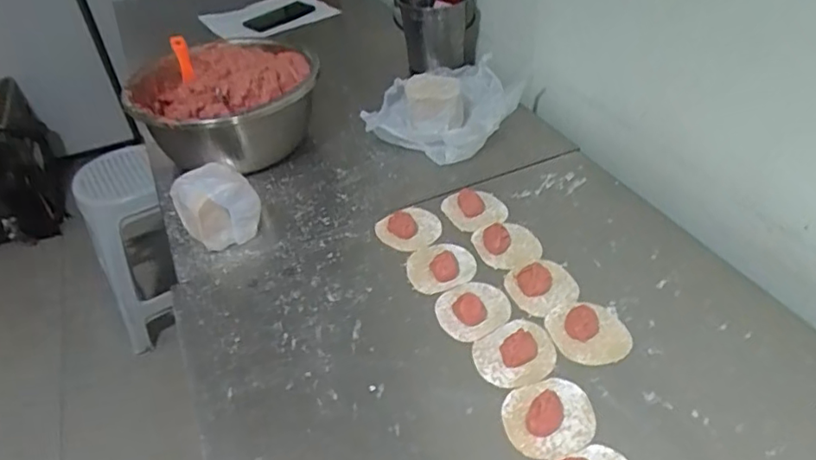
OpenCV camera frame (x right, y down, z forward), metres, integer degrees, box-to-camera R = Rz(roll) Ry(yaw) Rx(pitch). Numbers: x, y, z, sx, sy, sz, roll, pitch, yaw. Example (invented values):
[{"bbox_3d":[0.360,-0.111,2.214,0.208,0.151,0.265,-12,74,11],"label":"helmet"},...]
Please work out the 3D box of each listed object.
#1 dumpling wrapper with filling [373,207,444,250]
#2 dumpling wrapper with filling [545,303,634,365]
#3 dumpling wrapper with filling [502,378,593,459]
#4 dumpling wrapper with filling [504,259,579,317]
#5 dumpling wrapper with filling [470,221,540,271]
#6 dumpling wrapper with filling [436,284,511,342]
[{"bbox_3d":[0.002,-0.002,0.780,0.082,0.011,0.074,-15,42,-10],"label":"dumpling wrapper with filling"},{"bbox_3d":[0.192,0.103,0.634,0.073,0.015,0.080,-20,43,-15],"label":"dumpling wrapper with filling"},{"bbox_3d":[0.132,0.168,0.557,0.084,0.024,0.076,-12,42,-7],"label":"dumpling wrapper with filling"},{"bbox_3d":[0.157,0.062,0.691,0.077,0.010,0.071,-18,43,-13],"label":"dumpling wrapper with filling"},{"bbox_3d":[0.126,0.014,0.746,0.079,0.020,0.075,-3,42,3],"label":"dumpling wrapper with filling"},{"bbox_3d":[0.072,0.081,0.670,0.087,0.022,0.074,-25,45,-20],"label":"dumpling wrapper with filling"}]

